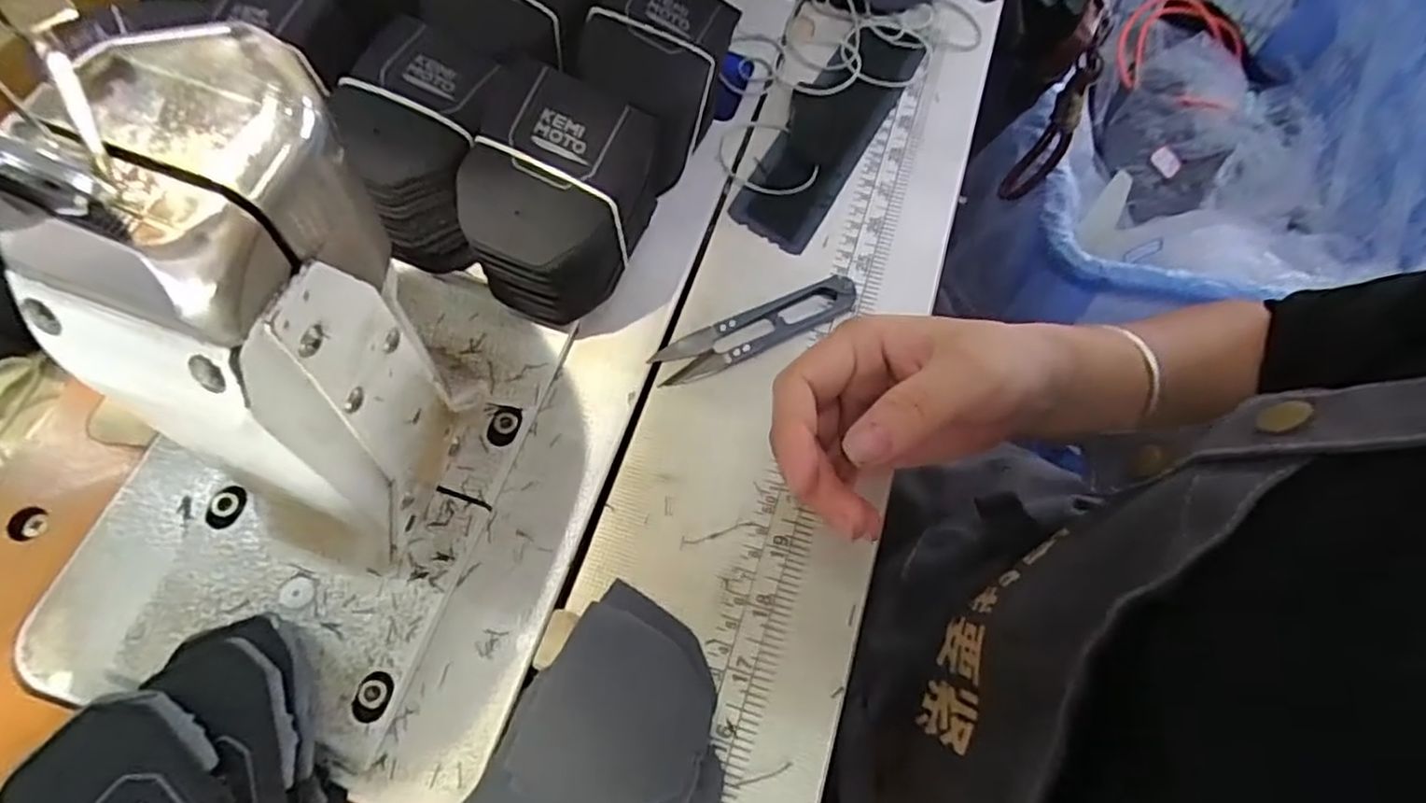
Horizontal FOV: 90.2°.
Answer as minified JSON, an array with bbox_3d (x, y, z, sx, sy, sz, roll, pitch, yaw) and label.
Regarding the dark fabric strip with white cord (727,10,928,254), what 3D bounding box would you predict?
[{"bbox_3d":[0.067,-0.159,0.396,0.049,0.008,0.175,28,68,12],"label":"dark fabric strip with white cord"}]

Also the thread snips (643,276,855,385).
[{"bbox_3d":[0.021,-0.036,0.338,0.102,0.009,0.022,-23,67,-11],"label":"thread snips"}]

